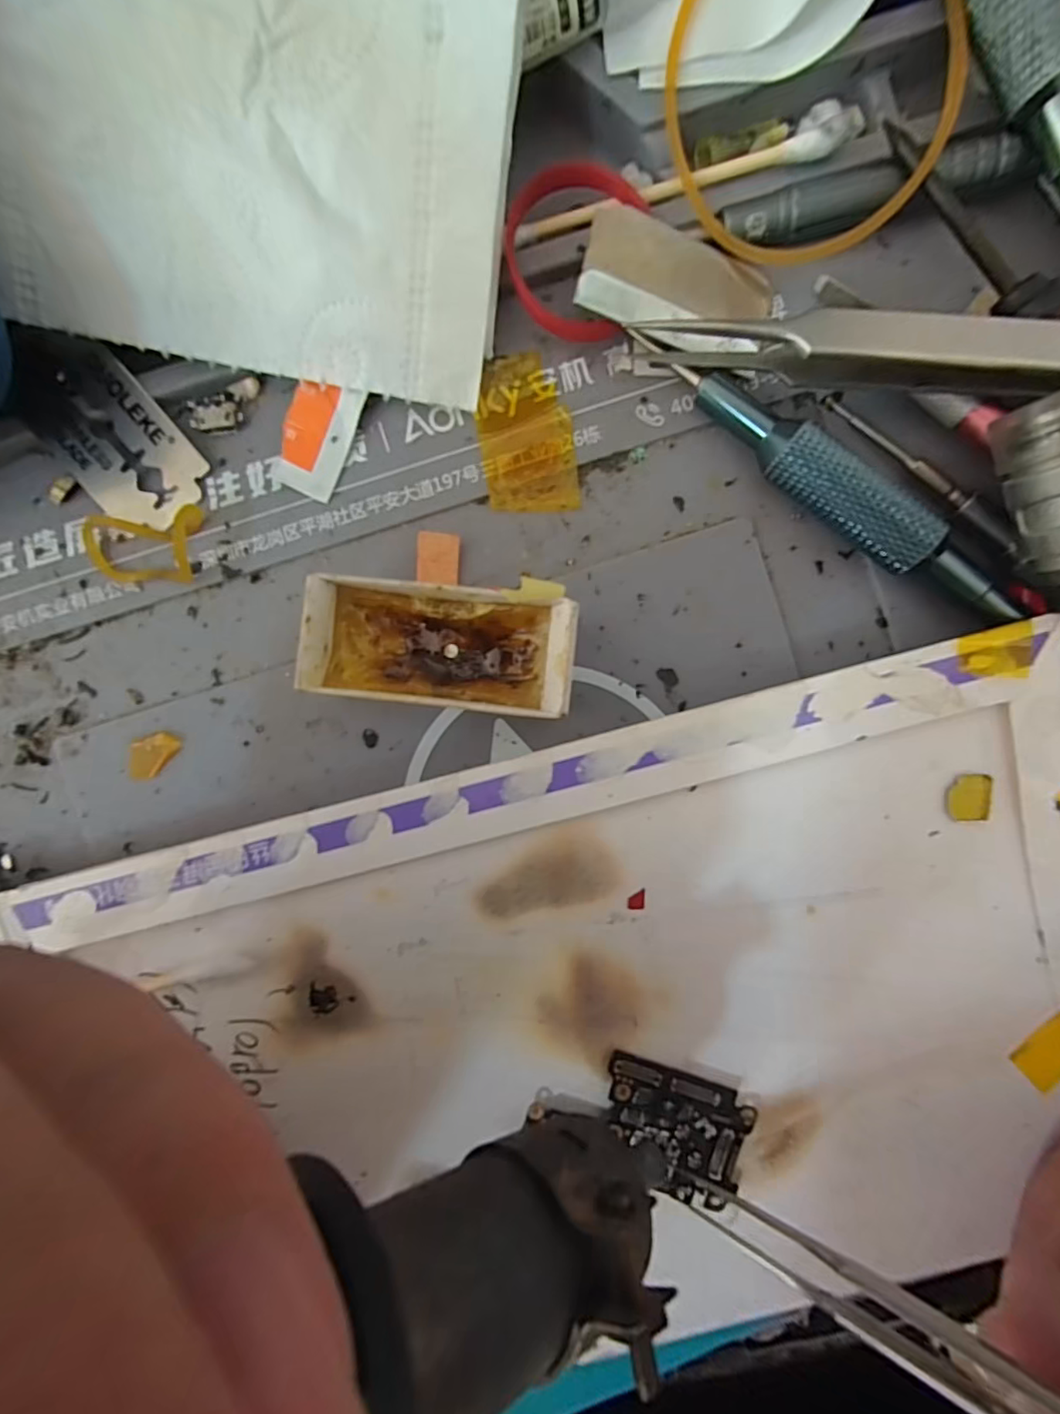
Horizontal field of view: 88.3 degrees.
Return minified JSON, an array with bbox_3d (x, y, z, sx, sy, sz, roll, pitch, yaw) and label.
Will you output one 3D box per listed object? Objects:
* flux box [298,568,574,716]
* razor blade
[{"bbox_3d":[-0.016,-0.011,0.104,0.047,0.020,0.022,6,92,0],"label":"flux box"},{"bbox_3d":[-0.083,-0.054,0.107,0.022,0.004,0.038,-40,101,2],"label":"razor blade"}]

